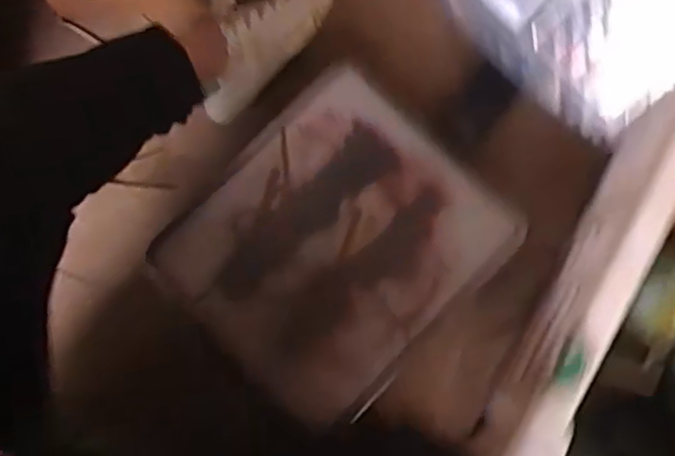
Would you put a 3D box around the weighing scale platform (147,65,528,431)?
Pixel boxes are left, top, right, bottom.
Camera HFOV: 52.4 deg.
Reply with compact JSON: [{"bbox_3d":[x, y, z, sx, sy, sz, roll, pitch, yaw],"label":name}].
[{"bbox_3d":[-0.003,0.012,0.753,0.286,0.037,0.322,44,83,8],"label":"weighing scale platform"}]

